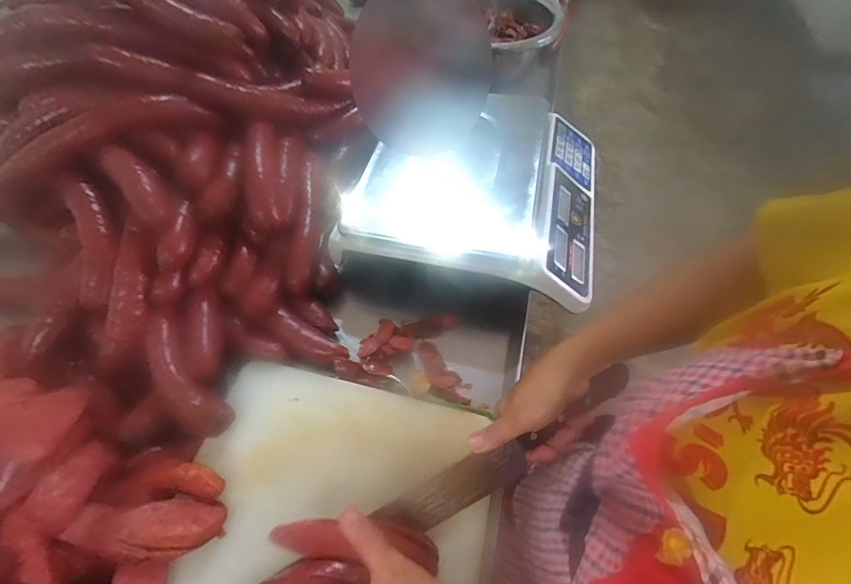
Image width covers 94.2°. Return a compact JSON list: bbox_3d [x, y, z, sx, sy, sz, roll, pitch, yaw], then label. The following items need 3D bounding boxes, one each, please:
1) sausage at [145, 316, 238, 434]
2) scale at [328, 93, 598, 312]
[{"bbox_3d":[-0.252,0.091,0.408,0.039,0.028,0.132,-38,80,-22],"label":"sausage"},{"bbox_3d":[0.084,-0.167,0.550,0.328,0.091,0.338,12,58,7],"label":"scale"}]

